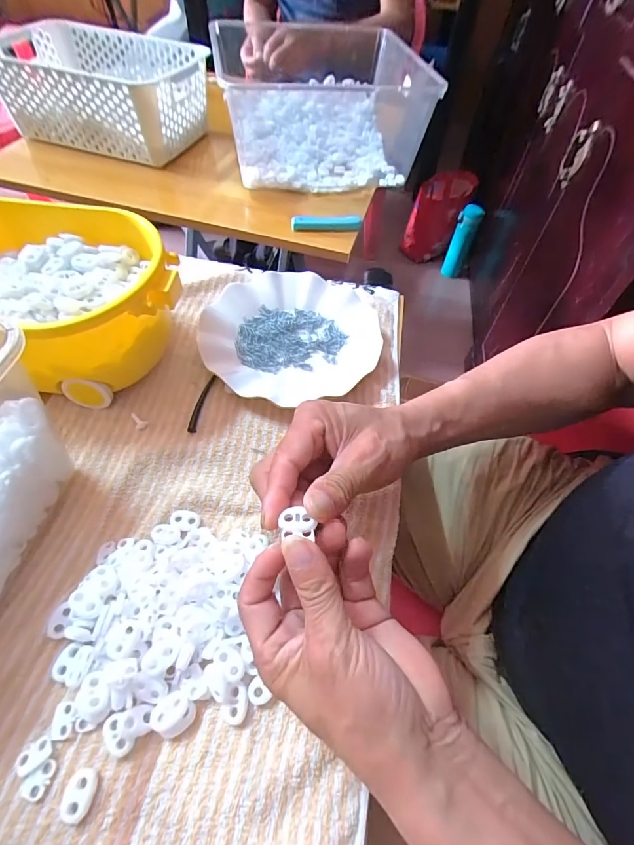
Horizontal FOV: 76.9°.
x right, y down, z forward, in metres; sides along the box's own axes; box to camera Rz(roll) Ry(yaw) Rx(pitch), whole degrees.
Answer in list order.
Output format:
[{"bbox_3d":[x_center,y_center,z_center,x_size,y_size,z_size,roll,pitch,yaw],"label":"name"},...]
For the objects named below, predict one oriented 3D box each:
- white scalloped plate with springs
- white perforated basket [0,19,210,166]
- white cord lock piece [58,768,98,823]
[{"bbox_3d":[-0.026,-0.098,0.425,0.181,0.024,0.172,-1,55,-4],"label":"white scalloped plate with springs"},{"bbox_3d":[-0.339,-0.537,0.652,0.304,0.116,0.222,17,55,8],"label":"white perforated basket"},{"bbox_3d":[-0.131,0.205,0.221,0.016,0.006,0.022,9,55,3],"label":"white cord lock piece"}]

